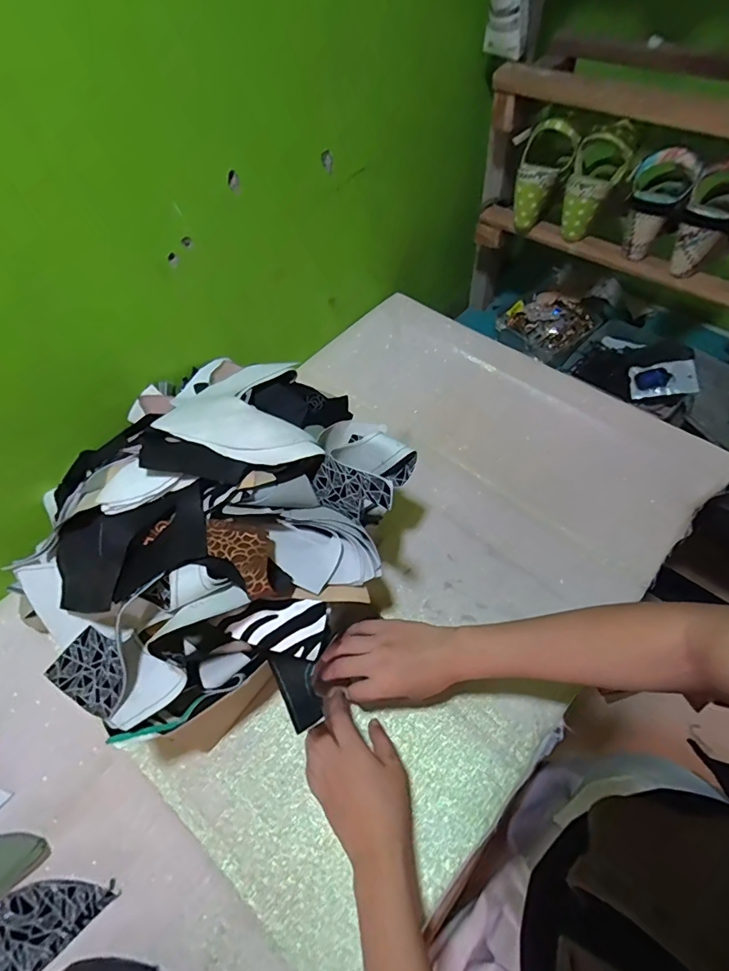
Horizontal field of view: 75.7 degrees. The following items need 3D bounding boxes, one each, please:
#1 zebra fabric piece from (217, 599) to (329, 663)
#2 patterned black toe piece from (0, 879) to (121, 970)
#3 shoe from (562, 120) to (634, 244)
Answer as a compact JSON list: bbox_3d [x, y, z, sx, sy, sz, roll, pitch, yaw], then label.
[{"bbox_3d":[-0.080,0.125,0.419,0.095,0.009,0.050,6,86,8],"label":"zebra fabric piece"},{"bbox_3d":[-0.310,0.408,0.428,0.146,0.004,0.072,-39,63,-19],"label":"patterned black toe piece"},{"bbox_3d":[0.347,-0.454,0.712,0.083,0.132,0.087,20,60,17],"label":"shoe"}]

